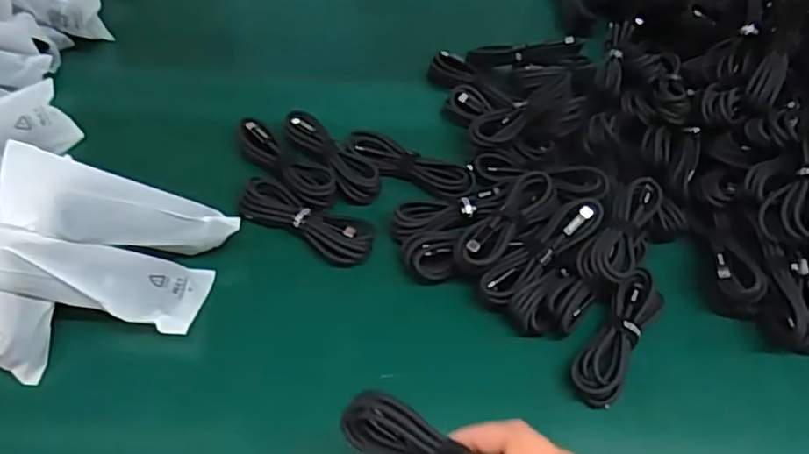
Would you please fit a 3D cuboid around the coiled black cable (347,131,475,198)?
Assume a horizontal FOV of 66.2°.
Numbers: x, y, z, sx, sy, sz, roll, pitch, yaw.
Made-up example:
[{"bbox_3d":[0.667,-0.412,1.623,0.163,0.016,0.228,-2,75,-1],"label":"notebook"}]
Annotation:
[{"bbox_3d":[0.004,-0.051,0.512,0.106,0.013,0.032,20,54,10],"label":"coiled black cable"}]

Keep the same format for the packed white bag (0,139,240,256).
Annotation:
[{"bbox_3d":[-0.194,-0.010,0.424,0.144,0.035,0.052,15,50,-21],"label":"packed white bag"}]

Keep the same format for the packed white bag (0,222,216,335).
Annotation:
[{"bbox_3d":[-0.204,0.031,0.398,0.150,0.017,0.055,18,49,-23],"label":"packed white bag"}]

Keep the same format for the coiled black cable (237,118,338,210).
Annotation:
[{"bbox_3d":[-0.099,-0.051,0.502,0.102,0.017,0.035,37,58,21],"label":"coiled black cable"}]

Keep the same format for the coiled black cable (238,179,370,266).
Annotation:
[{"bbox_3d":[-0.076,-0.004,0.474,0.106,0.016,0.042,20,53,9],"label":"coiled black cable"}]

